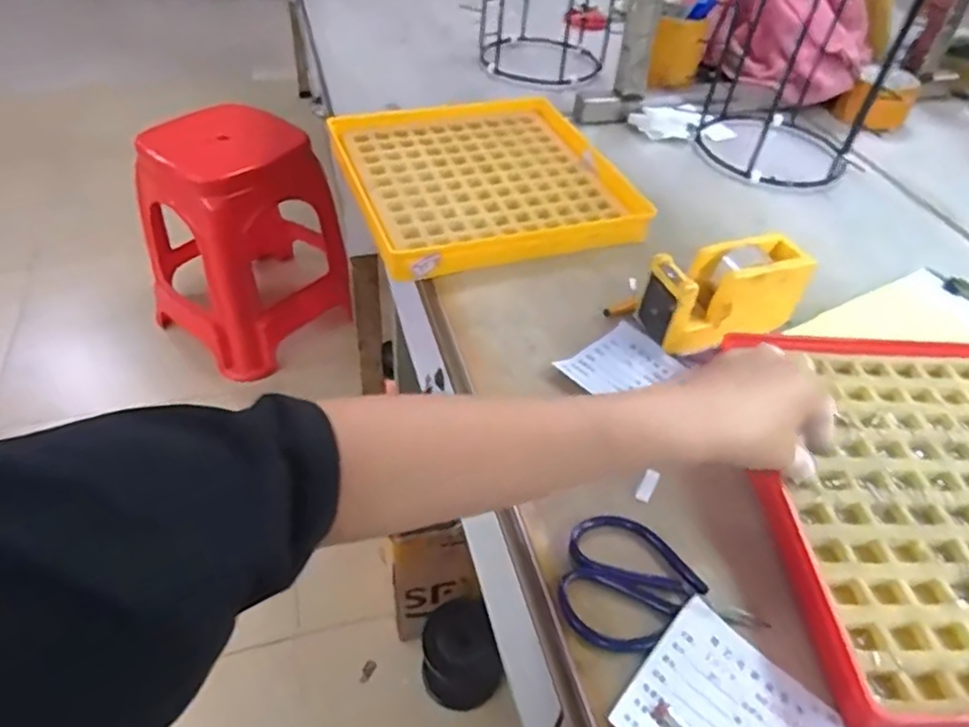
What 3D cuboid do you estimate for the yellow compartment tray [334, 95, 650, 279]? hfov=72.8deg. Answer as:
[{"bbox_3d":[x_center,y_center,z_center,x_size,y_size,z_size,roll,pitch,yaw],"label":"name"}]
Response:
[{"bbox_3d":[-0.005,-0.201,0.709,0.283,0.041,0.287,-11,46,-15],"label":"yellow compartment tray"}]

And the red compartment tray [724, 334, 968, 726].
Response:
[{"bbox_3d":[0.315,0.090,0.438,0.271,0.031,0.272,0,44,-3],"label":"red compartment tray"}]

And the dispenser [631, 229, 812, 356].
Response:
[{"bbox_3d":[0.195,-0.054,0.545,0.125,0.076,0.052,-14,47,-18],"label":"dispenser"}]

